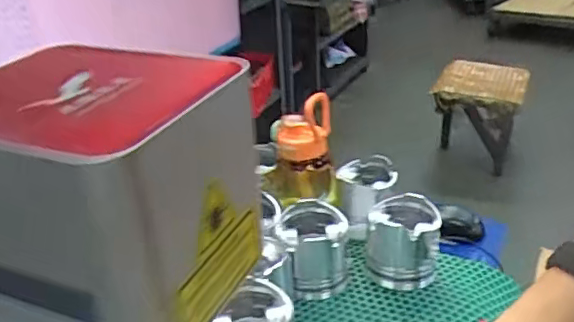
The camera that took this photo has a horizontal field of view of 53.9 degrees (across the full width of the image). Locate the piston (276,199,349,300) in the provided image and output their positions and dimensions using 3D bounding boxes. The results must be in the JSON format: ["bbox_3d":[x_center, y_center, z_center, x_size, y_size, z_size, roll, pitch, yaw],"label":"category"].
[{"bbox_3d":[0.034,0.112,0.731,0.084,0.084,0.098,-4,27,1],"label":"piston"}]

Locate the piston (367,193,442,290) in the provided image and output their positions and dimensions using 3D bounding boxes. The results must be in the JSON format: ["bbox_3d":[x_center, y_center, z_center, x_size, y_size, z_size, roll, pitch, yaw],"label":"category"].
[{"bbox_3d":[0.152,0.101,0.736,0.084,0.082,0.100,6,29,19],"label":"piston"}]

